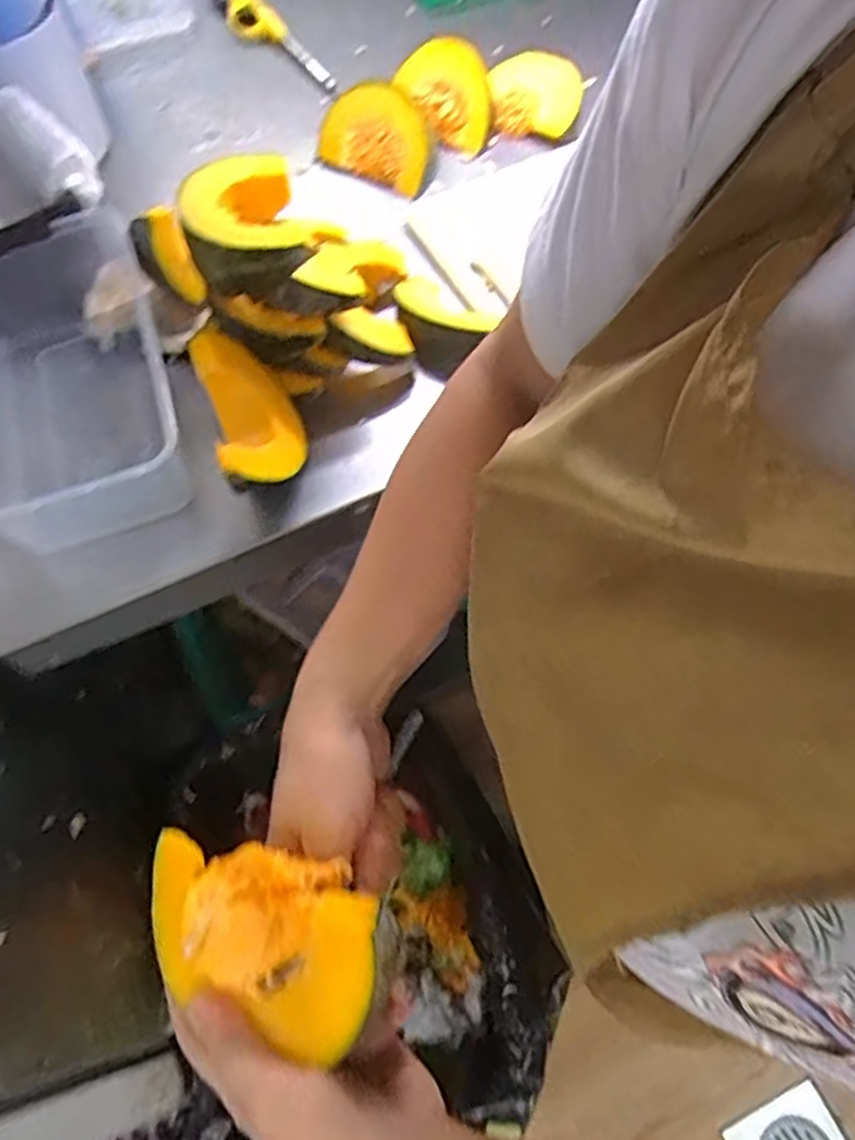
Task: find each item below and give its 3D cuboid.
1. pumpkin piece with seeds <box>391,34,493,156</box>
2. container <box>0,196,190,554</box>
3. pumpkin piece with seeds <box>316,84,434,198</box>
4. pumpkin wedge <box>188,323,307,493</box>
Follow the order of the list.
[{"bbox_3d":[0.015,-0.486,0.735,0.096,0.052,0.130,0,62,4],"label":"pumpkin piece with seeds"},{"bbox_3d":[-0.279,-0.141,0.553,0.167,0.083,0.288,-21,63,-7],"label":"container"},{"bbox_3d":[-0.044,-0.427,0.711,0.124,0.050,0.078,33,69,19],"label":"pumpkin piece with seeds"},{"bbox_3d":[-0.122,-0.105,0.524,0.057,0.084,0.122,-19,63,-5],"label":"pumpkin wedge"}]

